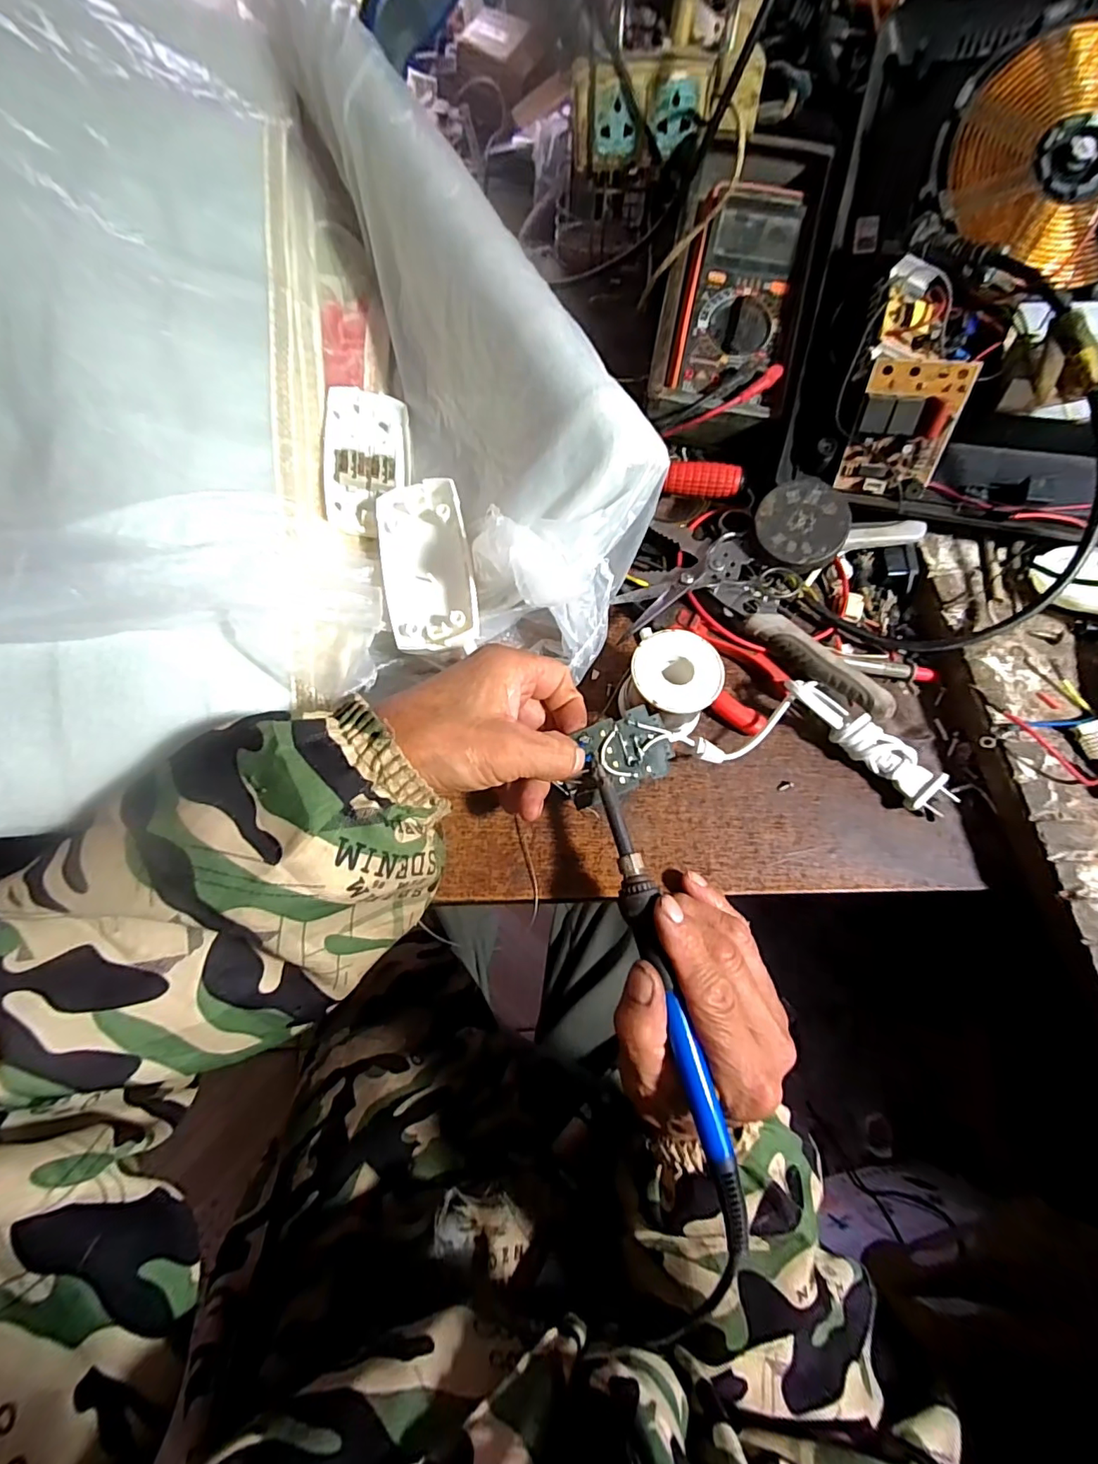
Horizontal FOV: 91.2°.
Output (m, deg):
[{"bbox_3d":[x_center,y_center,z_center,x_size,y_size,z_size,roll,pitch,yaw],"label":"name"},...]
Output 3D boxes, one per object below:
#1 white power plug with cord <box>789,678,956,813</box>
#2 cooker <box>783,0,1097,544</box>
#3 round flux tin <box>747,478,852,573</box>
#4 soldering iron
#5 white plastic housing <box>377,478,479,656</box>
[{"bbox_3d":[0.193,0.007,0.325,0.111,0.029,0.025,41,74,15],"label":"white power plug with cord"},{"bbox_3d":[0.331,-0.298,0.336,0.291,0.089,0.348,10,90,10],"label":"cooker"},{"bbox_3d":[0.165,-0.134,0.354,0.056,0.015,0.059,-1,82,11],"label":"round flux tin"},{"bbox_3d":[0.053,0.112,0.257,0.017,0.018,0.206,-14,70,-5],"label":"soldering iron"},{"bbox_3d":[-0.074,-0.101,0.326,0.053,0.024,0.110,-10,69,-3],"label":"white plastic housing"}]

